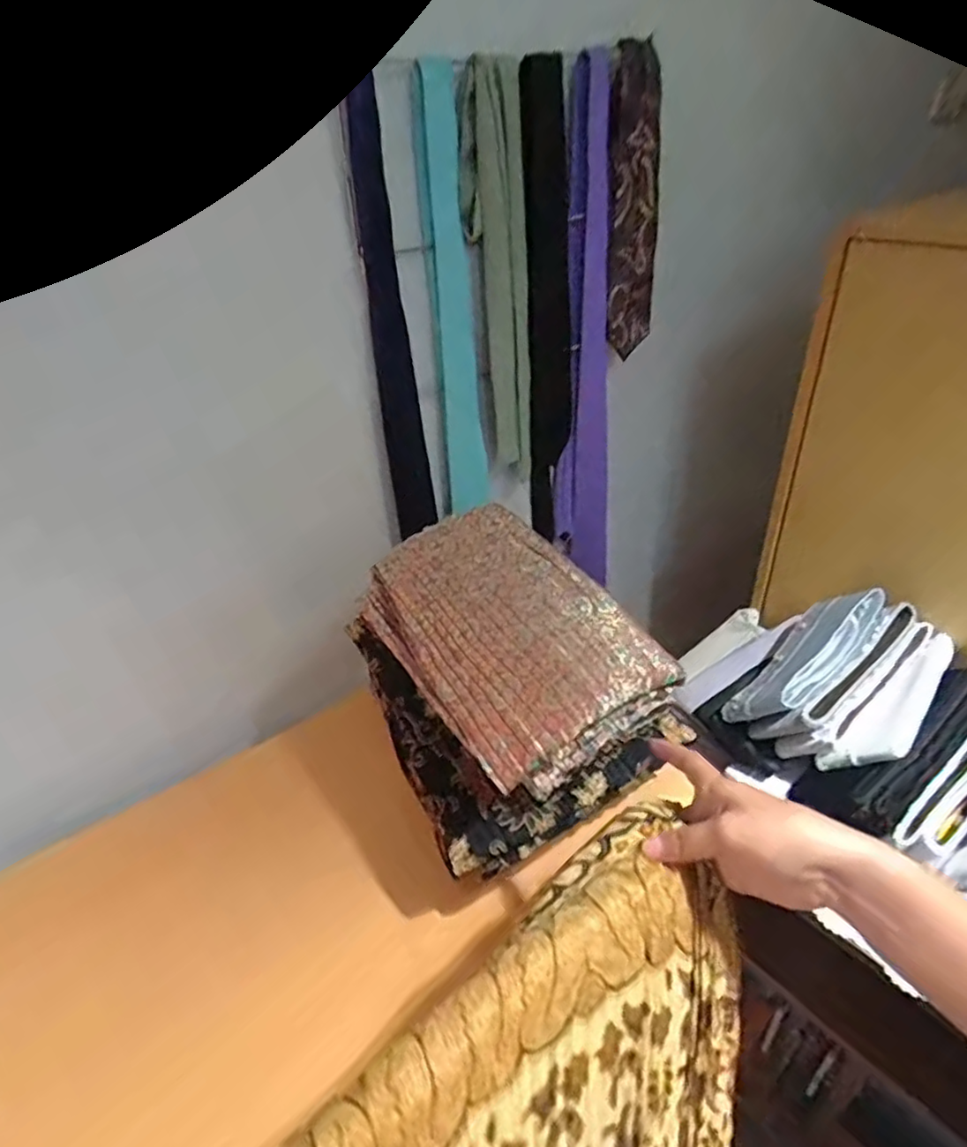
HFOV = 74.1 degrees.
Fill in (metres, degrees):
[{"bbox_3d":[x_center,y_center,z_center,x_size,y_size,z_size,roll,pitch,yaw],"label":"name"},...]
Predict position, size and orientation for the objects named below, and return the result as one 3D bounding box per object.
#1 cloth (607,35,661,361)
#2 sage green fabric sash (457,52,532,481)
[{"bbox_3d":[0.190,-0.455,0.810,0.073,0.334,0.016,-15,33,-13],"label":"cloth"},{"bbox_3d":[0.029,-0.333,0.771,0.087,0.448,0.011,-24,38,-18],"label":"sage green fabric sash"}]

